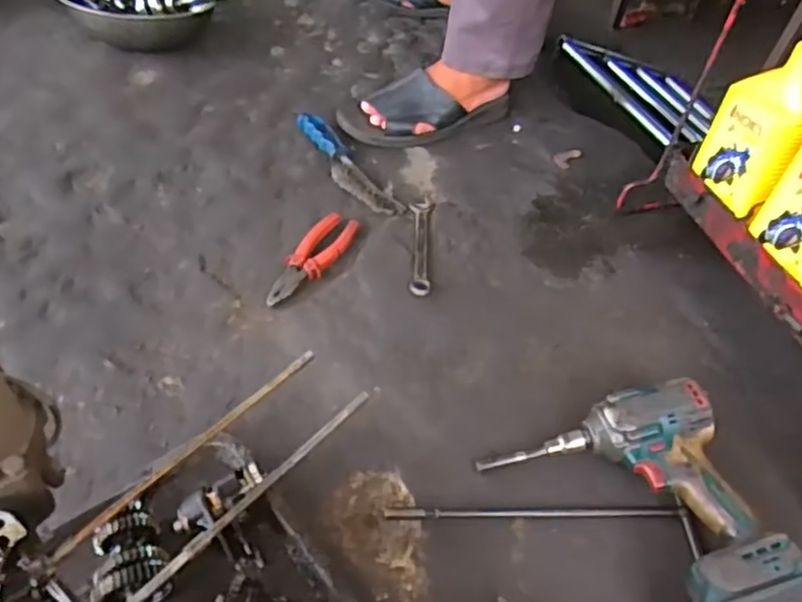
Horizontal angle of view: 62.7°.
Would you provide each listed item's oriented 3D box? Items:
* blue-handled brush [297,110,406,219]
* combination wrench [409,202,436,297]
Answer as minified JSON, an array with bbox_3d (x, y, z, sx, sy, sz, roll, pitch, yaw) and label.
[{"bbox_3d":[-0.083,-0.202,0.957,0.050,0.027,0.248,-24,56,-25],"label":"blue-handled brush"},{"bbox_3d":[0.025,-0.075,0.861,0.032,0.009,0.182,6,49,-1],"label":"combination wrench"}]

